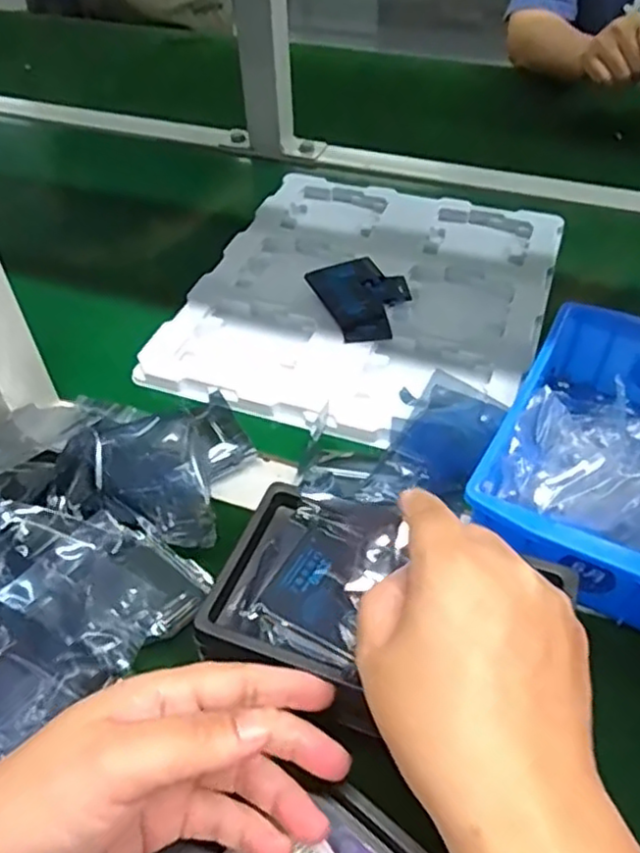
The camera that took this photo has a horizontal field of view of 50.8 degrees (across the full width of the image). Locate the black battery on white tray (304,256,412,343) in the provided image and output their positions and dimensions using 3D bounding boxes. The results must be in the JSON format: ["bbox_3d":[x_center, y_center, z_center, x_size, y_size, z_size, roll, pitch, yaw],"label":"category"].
[{"bbox_3d":[0.039,-0.105,0.546,0.077,0.019,0.097,-17,50,-13],"label":"black battery on white tray"}]

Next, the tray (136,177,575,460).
[{"bbox_3d":[0.042,-0.115,0.566,0.272,0.014,0.318,16,49,16],"label":"tray"}]

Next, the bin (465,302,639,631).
[{"bbox_3d":[0.179,0.016,0.403,0.127,0.060,0.197,22,52,20],"label":"bin"}]

